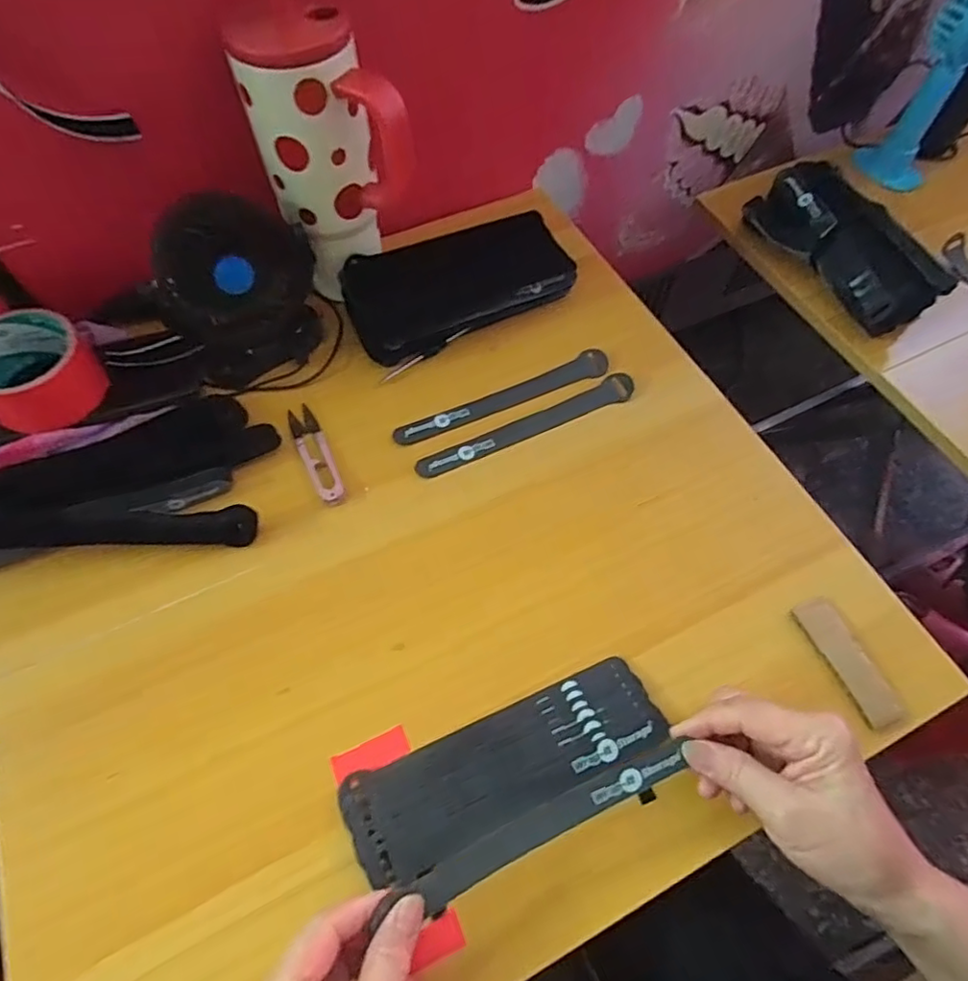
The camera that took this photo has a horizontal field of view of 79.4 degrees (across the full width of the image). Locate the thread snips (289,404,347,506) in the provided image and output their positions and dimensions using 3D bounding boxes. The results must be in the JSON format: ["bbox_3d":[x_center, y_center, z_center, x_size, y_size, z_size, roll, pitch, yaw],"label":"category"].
[{"bbox_3d":[-0.135,-0.031,0.468,0.022,0.014,0.101,-24,65,-13],"label":"thread snips"}]

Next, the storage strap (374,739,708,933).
[{"bbox_3d":[0.033,0.189,0.326,0.179,0.006,0.018,-24,65,-9],"label":"storage strap"}]

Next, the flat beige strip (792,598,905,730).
[{"bbox_3d":[0.243,0.112,0.388,0.027,0.010,0.084,-19,64,-11],"label":"flat beige strip"}]

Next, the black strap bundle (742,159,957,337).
[{"bbox_3d":[0.357,-0.249,0.583,0.068,0.066,0.195,-20,64,-11],"label":"black strap bundle"}]

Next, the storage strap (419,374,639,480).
[{"bbox_3d":[0.038,-0.053,0.481,0.195,0.008,0.025,-24,65,-13],"label":"storage strap"}]

